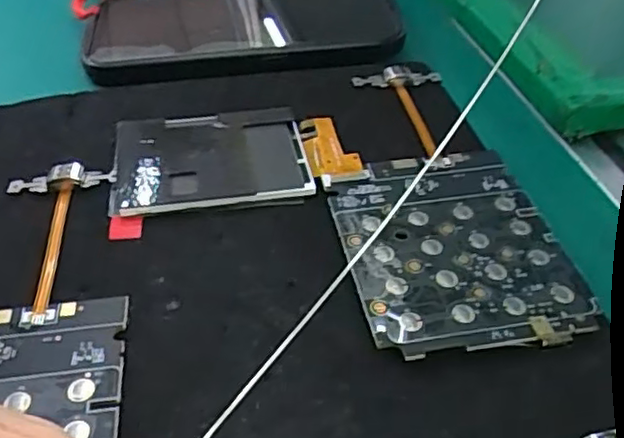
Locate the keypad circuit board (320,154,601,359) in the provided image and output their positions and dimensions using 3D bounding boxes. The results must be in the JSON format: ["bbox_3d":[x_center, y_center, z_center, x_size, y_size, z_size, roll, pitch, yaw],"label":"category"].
[{"bbox_3d":[0.040,0.007,0.192,0.060,0.005,0.076,-6,45,-10],"label":"keypad circuit board"}]

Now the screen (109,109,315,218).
[{"bbox_3d":[-0.034,-0.020,0.219,0.062,0.006,0.044,-6,45,-9],"label":"screen"}]

